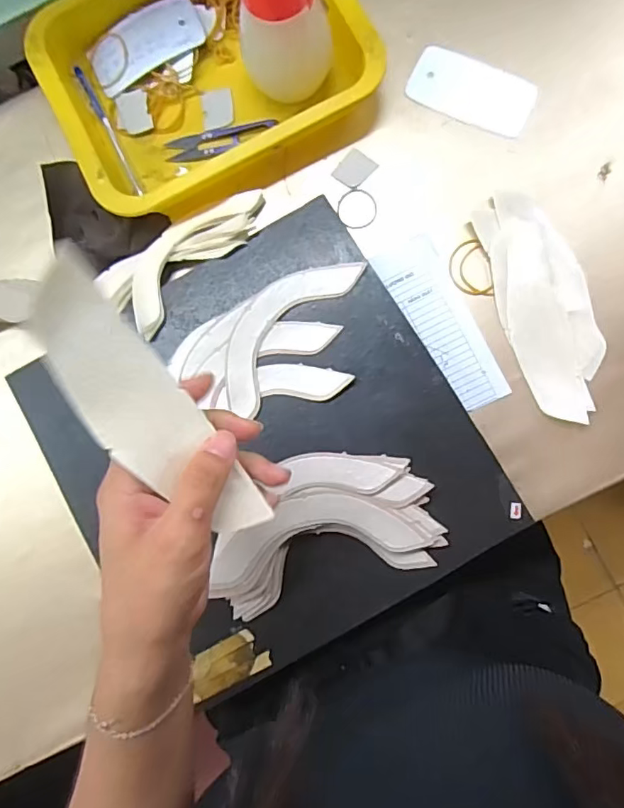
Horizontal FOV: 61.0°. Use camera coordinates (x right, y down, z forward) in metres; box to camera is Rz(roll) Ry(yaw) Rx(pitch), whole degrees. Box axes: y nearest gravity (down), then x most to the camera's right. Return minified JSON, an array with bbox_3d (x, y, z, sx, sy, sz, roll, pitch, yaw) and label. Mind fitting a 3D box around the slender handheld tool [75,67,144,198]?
[{"bbox_3d":[-0.175,-0.236,0.458,0.007,0.008,0.131,-28,86,1],"label":"slender handheld tool"}]

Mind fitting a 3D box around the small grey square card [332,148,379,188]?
[{"bbox_3d":[0.036,-0.198,0.445,0.026,0.004,0.030,41,88,6],"label":"small grey square card"}]

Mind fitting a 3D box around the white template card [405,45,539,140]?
[{"bbox_3d":[0.136,-0.267,0.451,0.104,0.004,0.056,26,84,5],"label":"white template card"}]

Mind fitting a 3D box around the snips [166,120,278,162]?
[{"bbox_3d":[-0.077,-0.226,0.453,0.094,0.007,0.026,-19,84,1],"label":"snips"}]

